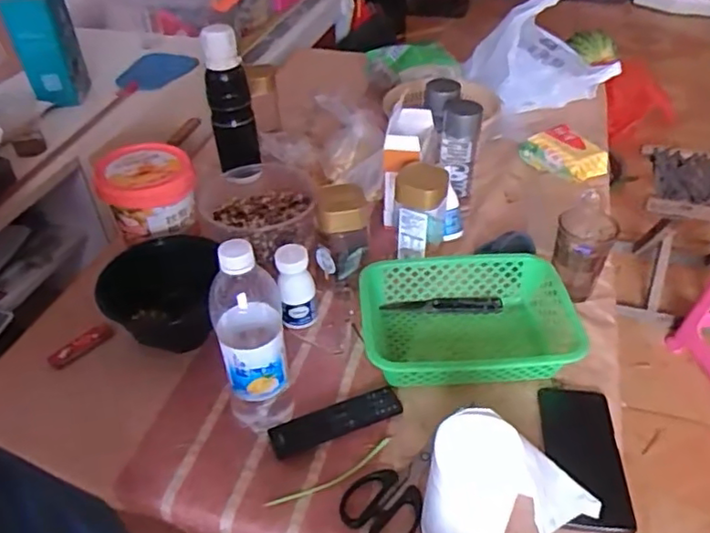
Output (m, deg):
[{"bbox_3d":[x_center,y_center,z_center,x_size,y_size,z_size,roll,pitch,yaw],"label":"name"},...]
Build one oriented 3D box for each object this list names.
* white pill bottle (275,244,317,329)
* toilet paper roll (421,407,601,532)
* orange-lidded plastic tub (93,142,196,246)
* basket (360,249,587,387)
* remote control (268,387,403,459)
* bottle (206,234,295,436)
[{"bbox_3d":[-0.073,0.025,0.749,0.041,0.108,0.044,-3,41,-1],"label":"white pill bottle"},{"bbox_3d":[0.143,0.200,0.530,0.156,0.114,0.078,3,42,6],"label":"toilet paper roll"},{"bbox_3d":[-0.295,-0.106,0.863,0.125,0.089,0.133,-1,41,1],"label":"orange-lidded plastic tub"},{"bbox_3d":[0.140,0.072,0.736,0.249,0.068,0.184,-4,41,-2],"label":"basket"},{"bbox_3d":[-0.019,0.169,0.651,0.145,0.015,0.036,-16,43,-15],"label":"remote control"},{"bbox_3d":[-0.103,0.072,0.597,0.067,0.237,0.063,-13,42,-12],"label":"bottle"}]

